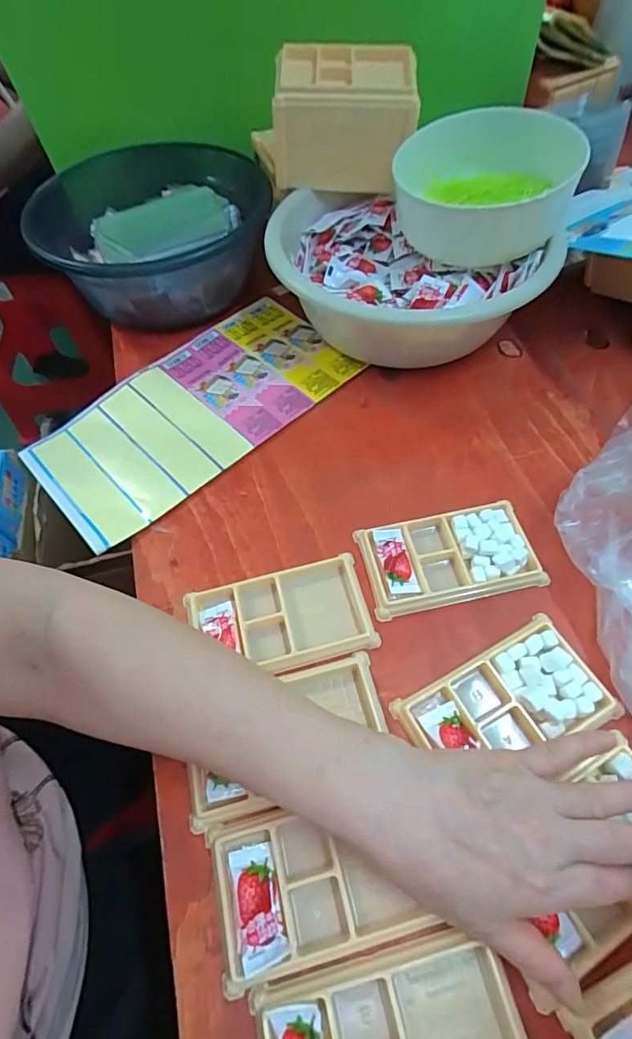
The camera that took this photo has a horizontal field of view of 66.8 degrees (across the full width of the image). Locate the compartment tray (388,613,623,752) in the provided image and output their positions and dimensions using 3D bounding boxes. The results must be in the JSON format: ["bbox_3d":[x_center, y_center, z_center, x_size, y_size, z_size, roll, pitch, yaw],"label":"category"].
[{"bbox_3d":[0.128,0.127,0.326,0.131,0.017,0.073,-25,61,-11],"label":"compartment tray"}]

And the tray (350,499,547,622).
[{"bbox_3d":[0.106,0.029,0.384,0.133,0.016,0.073,-11,59,-3],"label":"tray"}]

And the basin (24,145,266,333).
[{"bbox_3d":[-0.174,-0.328,0.562,0.240,0.099,0.253,-2,59,3],"label":"basin"}]

